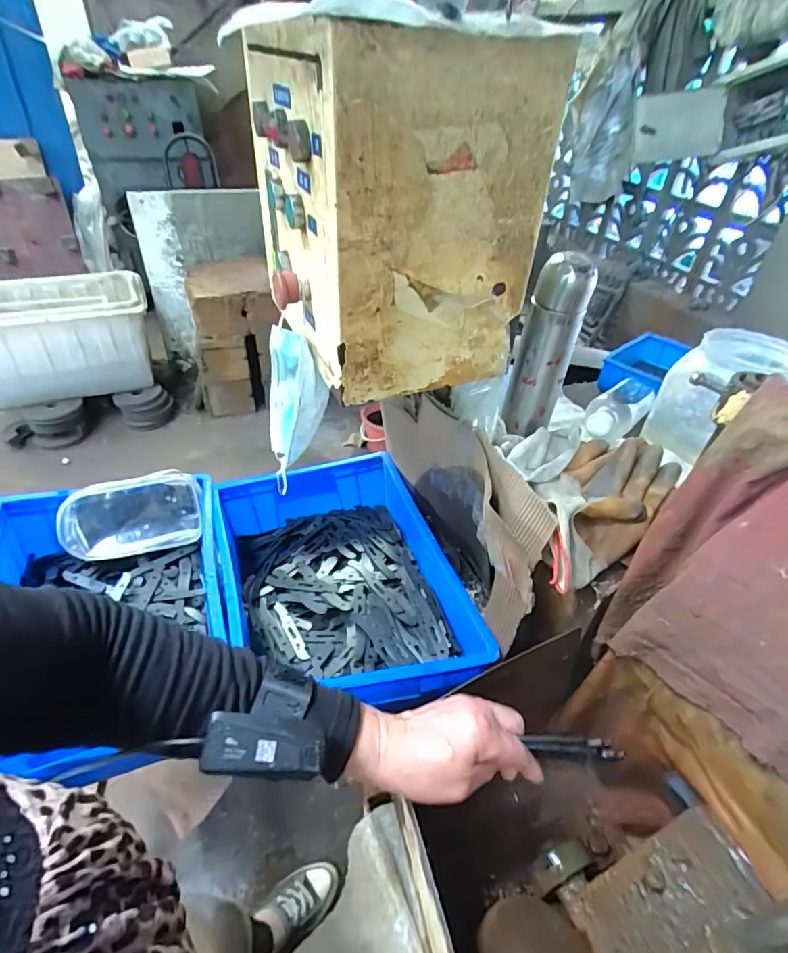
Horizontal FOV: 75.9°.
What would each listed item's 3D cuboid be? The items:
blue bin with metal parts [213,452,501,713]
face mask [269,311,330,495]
[{"bbox_3d":[-0.075,0.149,0.741,0.277,0.121,0.419,-13,43,-19],"label":"blue bin with metal parts"},{"bbox_3d":[-0.120,-0.075,0.617,0.065,0.197,0.097,-9,42,-15],"label":"face mask"}]

